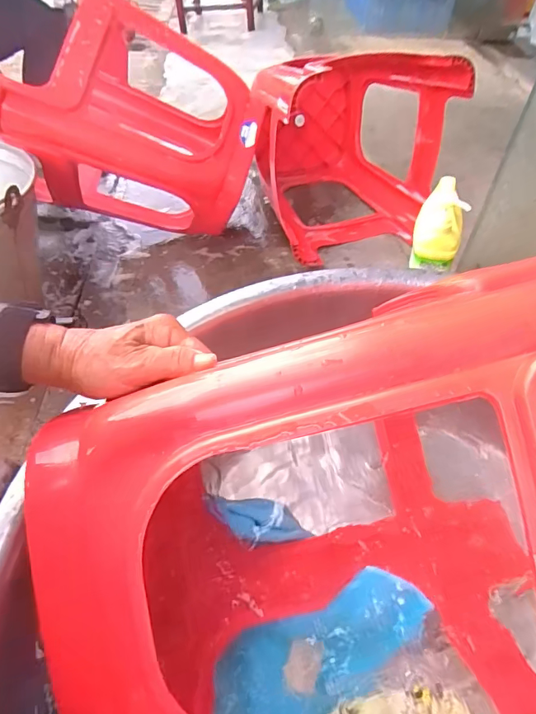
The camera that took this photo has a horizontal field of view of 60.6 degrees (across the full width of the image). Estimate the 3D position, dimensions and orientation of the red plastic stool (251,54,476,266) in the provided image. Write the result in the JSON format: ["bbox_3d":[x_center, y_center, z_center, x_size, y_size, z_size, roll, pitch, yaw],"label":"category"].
[{"bbox_3d":[0.169,-0.477,0.980,0.379,0.341,0.448,3,48,-1],"label":"red plastic stool"}]

